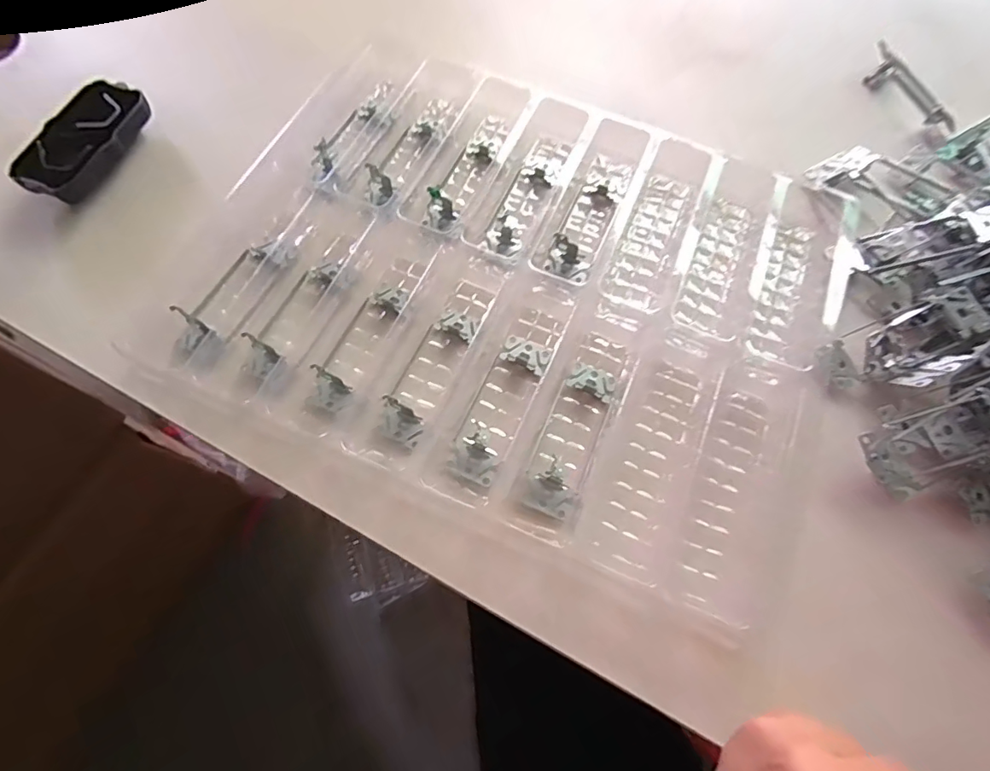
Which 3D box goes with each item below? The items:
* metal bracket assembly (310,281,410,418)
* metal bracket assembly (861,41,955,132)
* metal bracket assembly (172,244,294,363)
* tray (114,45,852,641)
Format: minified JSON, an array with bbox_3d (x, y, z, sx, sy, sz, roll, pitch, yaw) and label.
[{"bbox_3d":[-0.095,-0.032,0.347,0.029,0.019,0.103,22,70,6],"label":"metal bracket assembly"},{"bbox_3d":[0.380,-0.270,0.470,0.026,0.027,0.101,-25,72,-11],"label":"metal bracket assembly"},{"bbox_3d":[-0.190,-0.066,0.354,0.035,0.019,0.109,29,70,9],"label":"metal bracket assembly"},{"bbox_3d":[0.017,-0.086,0.369,0.444,0.028,0.343,24,70,7],"label":"tray"}]

